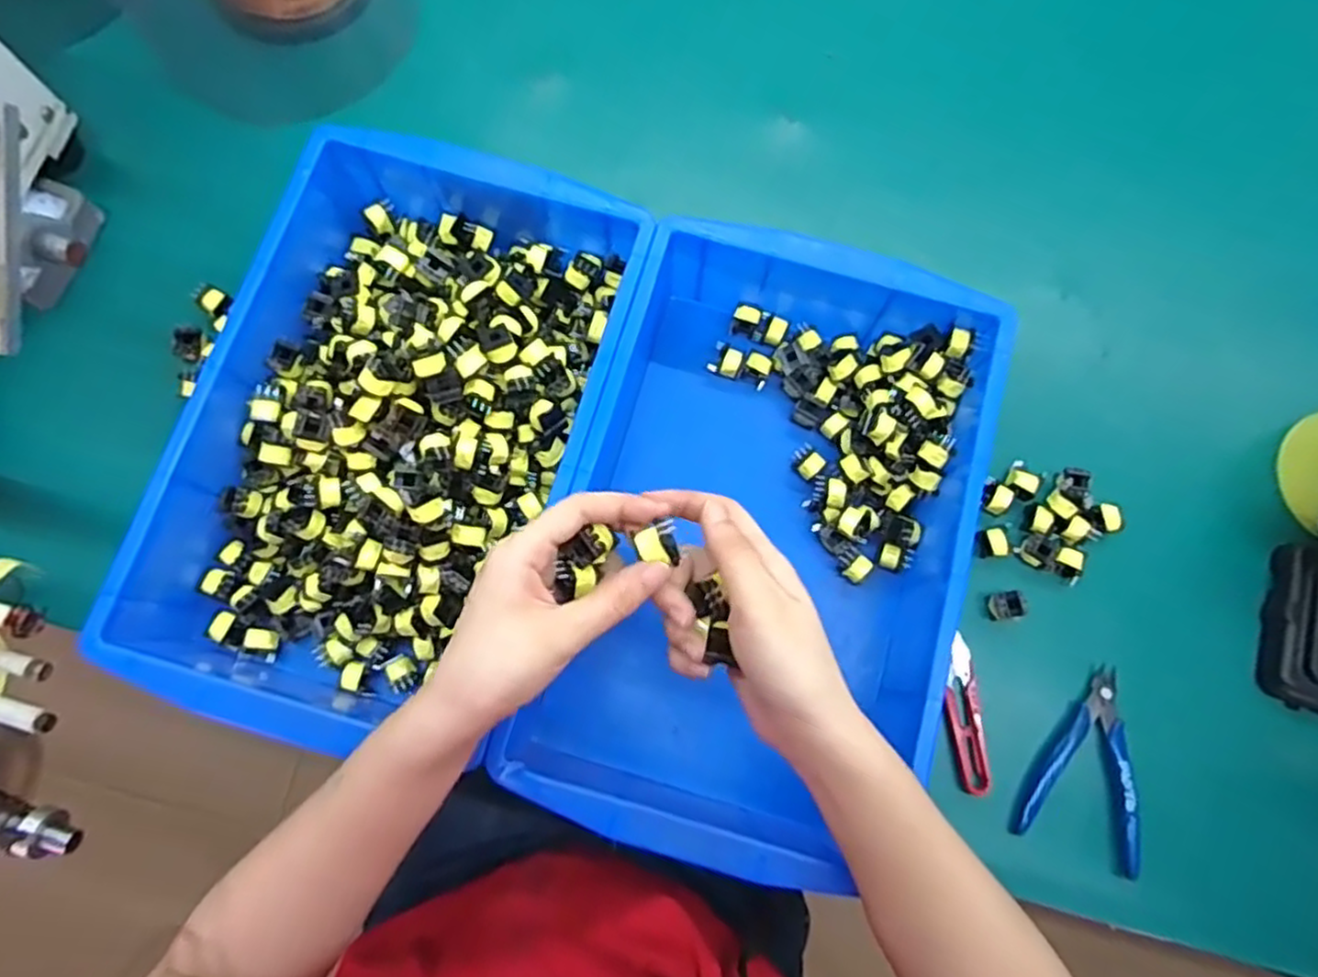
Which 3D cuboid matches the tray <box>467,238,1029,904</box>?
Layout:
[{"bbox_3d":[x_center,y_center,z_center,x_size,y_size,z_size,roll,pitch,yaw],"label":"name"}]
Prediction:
[{"bbox_3d":[0.065,0.026,0.474,0.229,0.097,0.373,16,79,3],"label":"tray"}]

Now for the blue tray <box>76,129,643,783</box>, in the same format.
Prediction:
[{"bbox_3d":[-0.167,-0.036,0.467,0.233,0.080,0.377,18,79,3],"label":"blue tray"}]

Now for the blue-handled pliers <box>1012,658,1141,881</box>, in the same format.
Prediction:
[{"bbox_3d":[0.282,0.177,0.477,0.075,0.012,0.118,18,79,11],"label":"blue-handled pliers"}]

